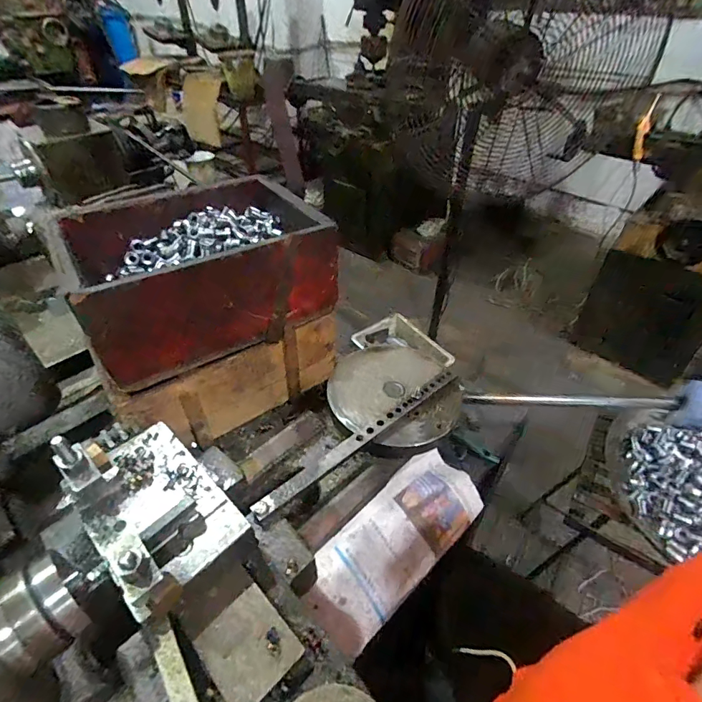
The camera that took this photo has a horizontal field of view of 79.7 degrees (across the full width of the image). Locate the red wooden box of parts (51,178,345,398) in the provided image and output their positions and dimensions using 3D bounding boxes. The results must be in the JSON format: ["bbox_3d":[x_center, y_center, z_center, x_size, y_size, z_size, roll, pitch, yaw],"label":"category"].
[{"bbox_3d":[-0.227,-0.125,0.644,0.340,0.154,0.245,-26,48,-25],"label":"red wooden box of parts"}]

